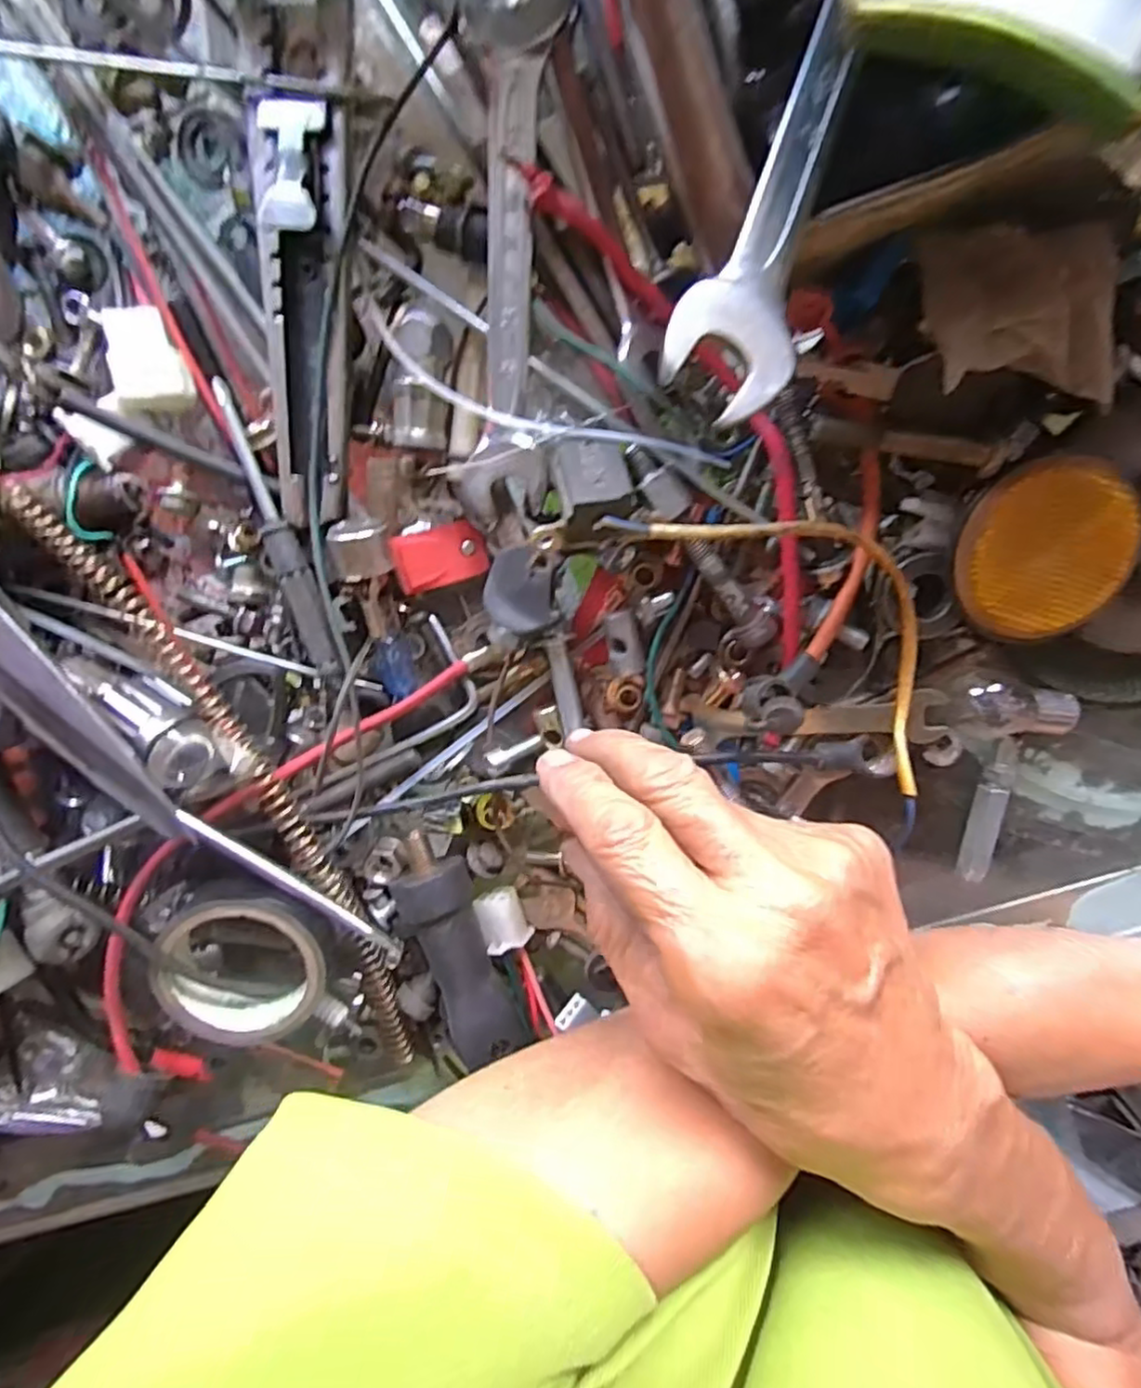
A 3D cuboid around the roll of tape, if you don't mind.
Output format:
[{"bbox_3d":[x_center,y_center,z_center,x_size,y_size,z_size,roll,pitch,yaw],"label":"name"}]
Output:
[{"bbox_3d":[-0.113,0.093,0.232,0.049,0.016,0.055,-44,105,2],"label":"roll of tape"}]

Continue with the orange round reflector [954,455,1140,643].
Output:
[{"bbox_3d":[0.144,-0.043,0.204,0.051,0.015,0.052,0,105,2],"label":"orange round reflector"}]

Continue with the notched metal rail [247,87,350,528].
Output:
[{"bbox_3d":[-0.080,-0.113,0.202,0.025,0.015,0.115,3,105,1],"label":"notched metal rail"}]

